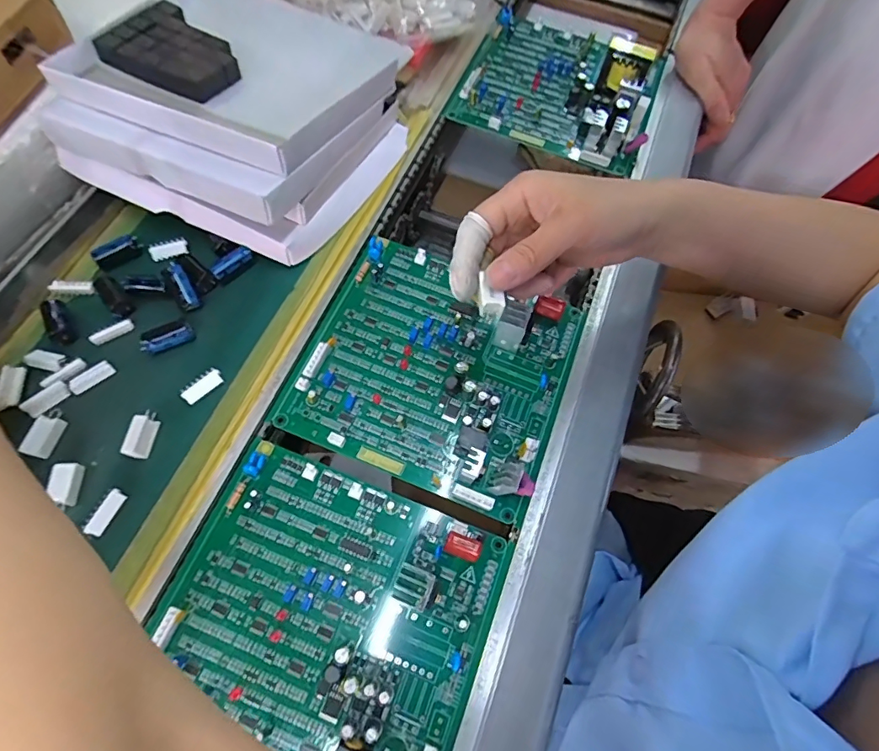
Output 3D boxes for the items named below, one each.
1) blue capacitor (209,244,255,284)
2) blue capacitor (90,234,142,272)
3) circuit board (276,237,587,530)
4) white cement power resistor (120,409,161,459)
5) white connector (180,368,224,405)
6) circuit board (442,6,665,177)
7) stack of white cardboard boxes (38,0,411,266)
[{"bbox_3d":[-0.158,-0.085,0.363,0.032,0.013,0.014,-41,74,-17],"label":"blue capacitor"},{"bbox_3d":[-0.249,-0.095,0.366,0.031,0.009,0.017,-30,71,-14],"label":"blue capacitor"},{"bbox_3d":[-0.002,-0.013,0.343,0.177,0.033,0.172,21,68,7],"label":"circuit board"},{"bbox_3d":[-0.194,0.039,0.313,0.012,0.015,0.030,9,67,2],"label":"white cement power resistor"},{"bbox_3d":[-0.161,0.007,0.324,0.027,0.006,0.013,-40,74,-17],"label":"white connector"},{"bbox_3d":[0.124,-0.302,0.463,0.180,0.043,0.169,21,68,7],"label":"circuit board"},{"bbox_3d":[-0.149,-0.220,0.390,0.207,0.077,0.235,26,69,8],"label":"stack of white cardboard boxes"}]

